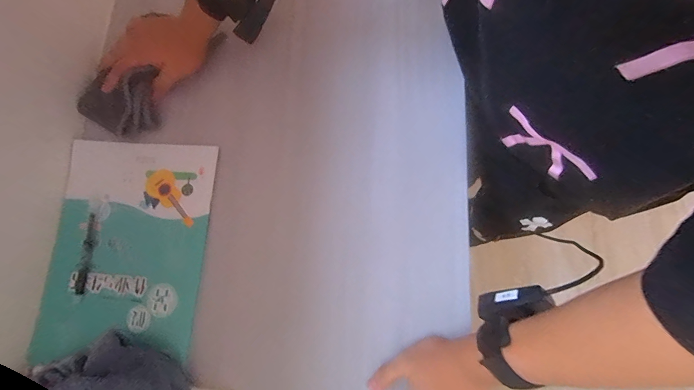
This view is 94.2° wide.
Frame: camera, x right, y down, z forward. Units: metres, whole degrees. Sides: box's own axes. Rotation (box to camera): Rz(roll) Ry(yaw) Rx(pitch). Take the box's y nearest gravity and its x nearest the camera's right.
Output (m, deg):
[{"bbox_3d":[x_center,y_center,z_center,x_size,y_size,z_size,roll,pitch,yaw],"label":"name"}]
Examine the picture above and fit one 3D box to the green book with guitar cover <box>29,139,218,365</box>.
[{"bbox_3d":[-0.287,0.062,0.419,0.199,0.014,0.268,4,77,3],"label":"green book with guitar cover"}]

